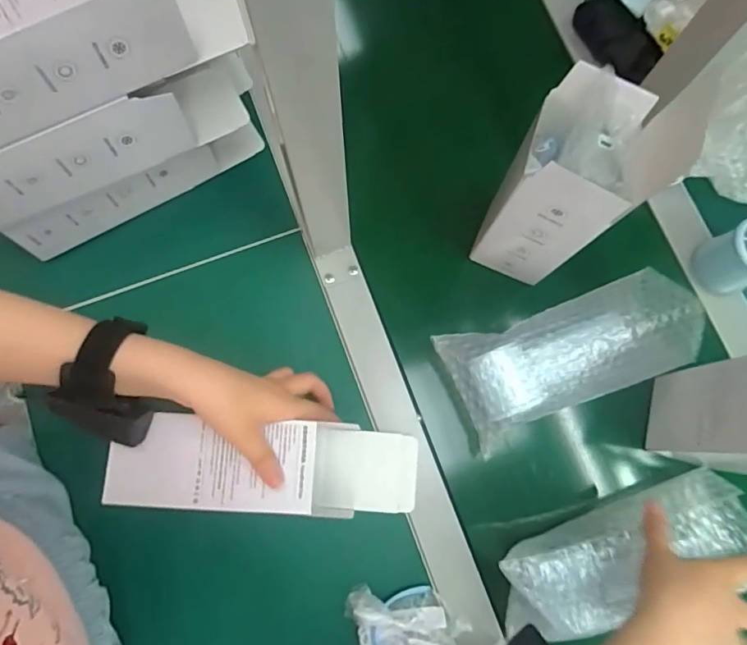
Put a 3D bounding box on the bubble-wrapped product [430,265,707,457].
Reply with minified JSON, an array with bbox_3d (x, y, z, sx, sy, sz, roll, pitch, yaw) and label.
[{"bbox_3d":[0.175,0.024,0.454,0.212,0.060,0.099,-22,77,-5],"label":"bubble-wrapped product"}]

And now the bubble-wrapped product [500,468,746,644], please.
[{"bbox_3d":[0.205,0.189,0.414,0.218,0.042,0.077,-17,77,-12],"label":"bubble-wrapped product"}]

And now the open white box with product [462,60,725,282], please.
[{"bbox_3d":[0.152,-0.108,0.422,0.077,0.186,0.083,25,78,6],"label":"open white box with product"}]

